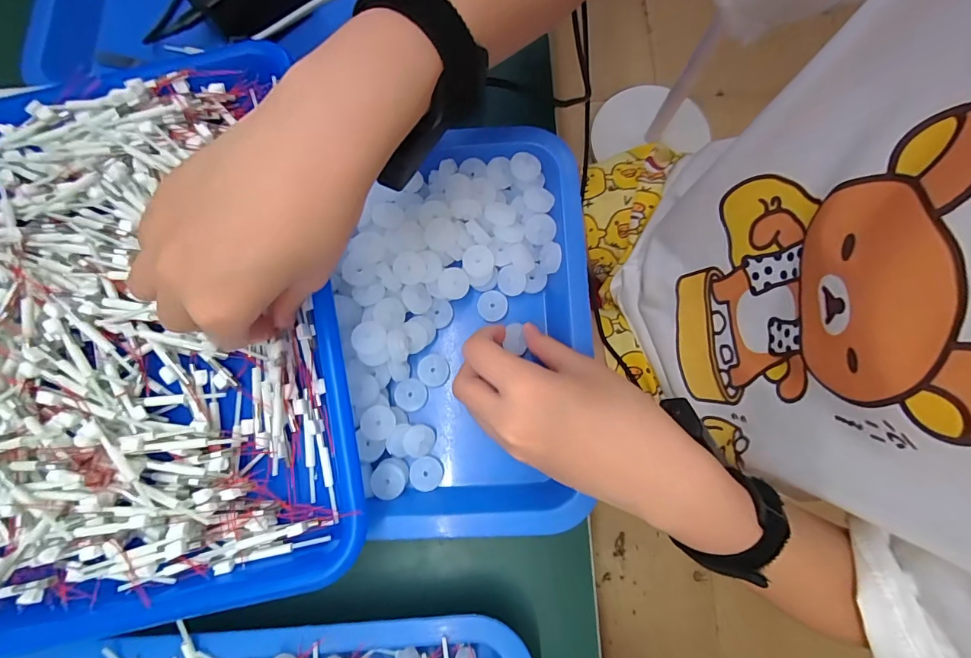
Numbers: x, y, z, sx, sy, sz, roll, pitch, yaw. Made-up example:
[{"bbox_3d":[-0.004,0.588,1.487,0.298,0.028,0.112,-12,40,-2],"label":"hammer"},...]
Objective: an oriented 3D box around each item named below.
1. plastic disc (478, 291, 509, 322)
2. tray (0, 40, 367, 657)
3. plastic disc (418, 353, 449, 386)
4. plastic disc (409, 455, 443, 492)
[{"bbox_3d":[0.005,-0.016,0.300,0.020,0.004,0.021,0,79,1],"label":"plastic disc"},{"bbox_3d":[-0.213,-0.004,0.261,0.239,0.049,0.325,-12,79,-1],"label":"tray"},{"bbox_3d":[-0.035,0.028,0.293,0.020,0.008,0.021,0,79,1],"label":"plastic disc"},{"bbox_3d":[-0.038,0.094,0.280,0.021,0.004,0.021,5,74,-19],"label":"plastic disc"}]

